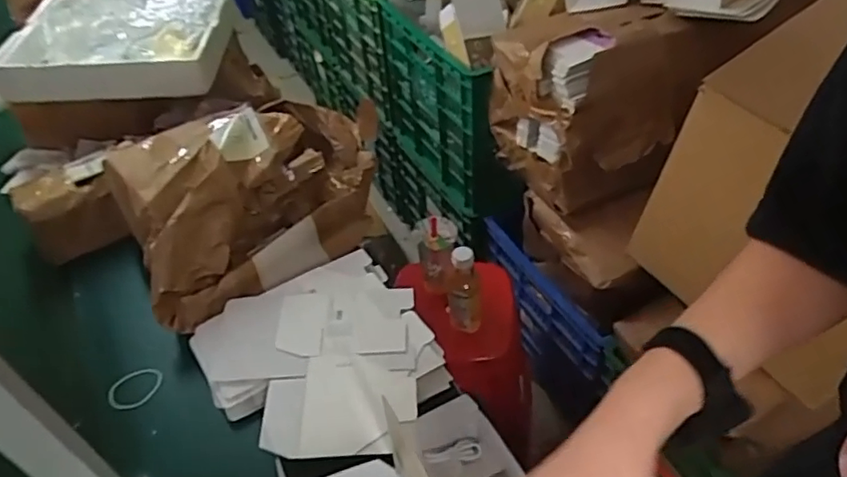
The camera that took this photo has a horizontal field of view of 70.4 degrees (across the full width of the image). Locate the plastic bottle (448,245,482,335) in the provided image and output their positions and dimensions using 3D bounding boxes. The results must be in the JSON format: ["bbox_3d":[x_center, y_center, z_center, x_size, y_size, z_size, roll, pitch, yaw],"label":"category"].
[{"bbox_3d":[0.084,0.101,1.201,0.069,0.205,0.078,0,45,5],"label":"plastic bottle"}]

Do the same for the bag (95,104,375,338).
[{"bbox_3d":[-0.256,-0.100,0.991,0.453,0.185,0.336,-24,48,-18],"label":"bag"}]

